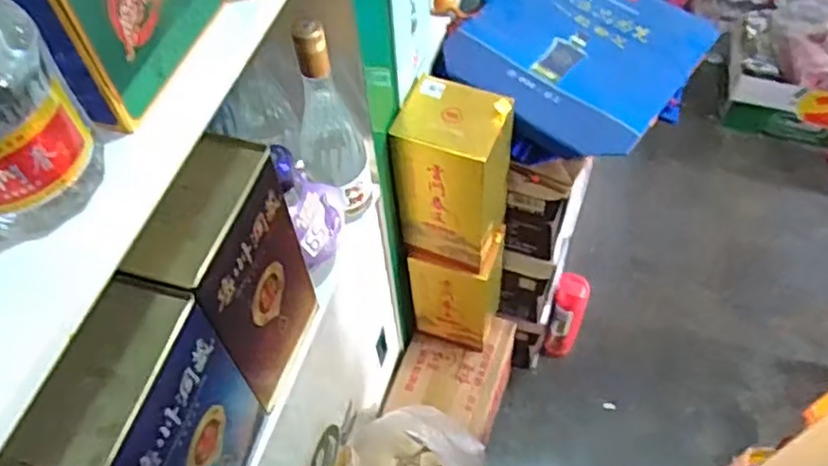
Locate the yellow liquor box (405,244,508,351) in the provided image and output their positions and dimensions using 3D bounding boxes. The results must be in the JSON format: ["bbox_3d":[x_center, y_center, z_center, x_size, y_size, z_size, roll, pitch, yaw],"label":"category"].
[{"bbox_3d":[0.079,0.092,1.245,0.135,0.269,0.126,16,59,14],"label":"yellow liquor box"}]

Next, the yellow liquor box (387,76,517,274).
[{"bbox_3d":[0.056,-0.081,0.997,0.135,0.266,0.116,24,61,18],"label":"yellow liquor box"}]

